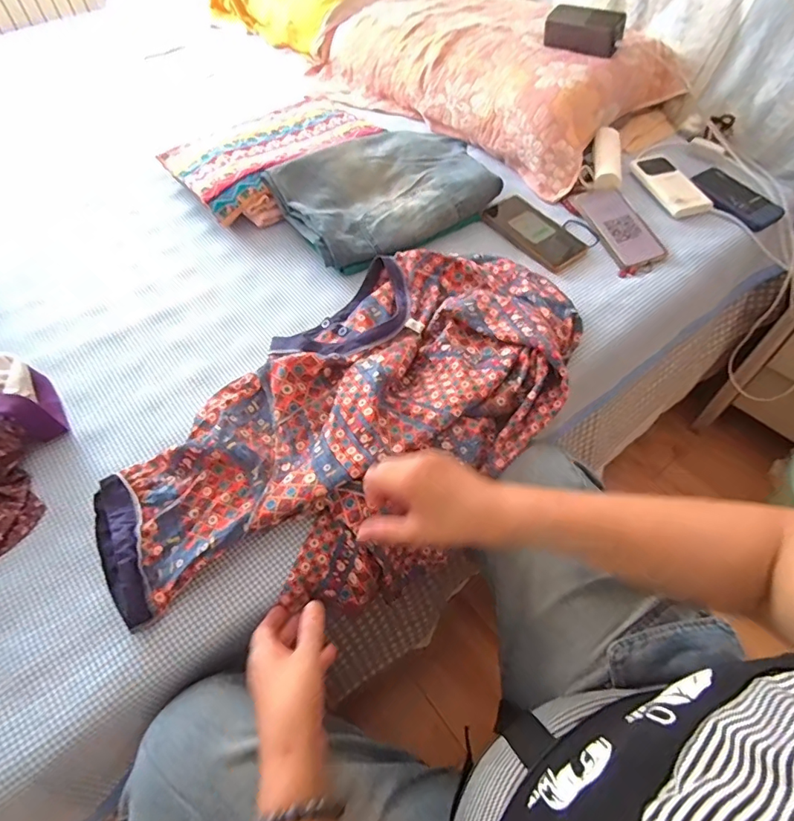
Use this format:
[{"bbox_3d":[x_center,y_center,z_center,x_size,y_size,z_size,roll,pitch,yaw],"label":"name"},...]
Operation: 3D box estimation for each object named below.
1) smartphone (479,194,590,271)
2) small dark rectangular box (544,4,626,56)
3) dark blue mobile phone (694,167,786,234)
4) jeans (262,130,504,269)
[{"bbox_3d":[0.217,-0.287,0.773,0.086,0.012,0.168,-37,69,-18],"label":"smartphone"},{"bbox_3d":[0.325,-0.669,0.845,0.133,0.045,0.058,29,61,20],"label":"small dark rectangular box"},{"bbox_3d":[0.553,-0.348,0.792,0.079,0.009,0.142,-38,69,-14],"label":"dark blue mobile phone"},{"bbox_3d":[-0.016,-0.358,0.784,0.328,0.058,0.235,-26,58,-15],"label":"jeans"}]

